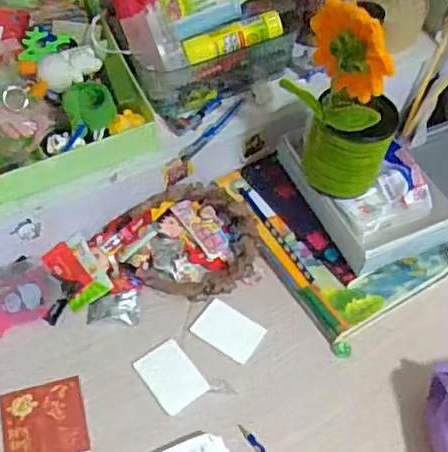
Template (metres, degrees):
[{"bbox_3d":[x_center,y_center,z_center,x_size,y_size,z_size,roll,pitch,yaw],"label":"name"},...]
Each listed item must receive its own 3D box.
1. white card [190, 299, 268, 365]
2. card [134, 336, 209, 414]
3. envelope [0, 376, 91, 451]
[{"bbox_3d":[0.005,0.116,0.659,0.071,0.004,0.048,30,61,18],"label":"white card"},{"bbox_3d":[-0.055,0.157,0.622,0.051,0.004,0.072,-30,61,-23],"label":"card"},{"bbox_3d":[-0.179,0.196,0.593,0.079,0.004,0.079,-12,55,-13],"label":"envelope"}]

